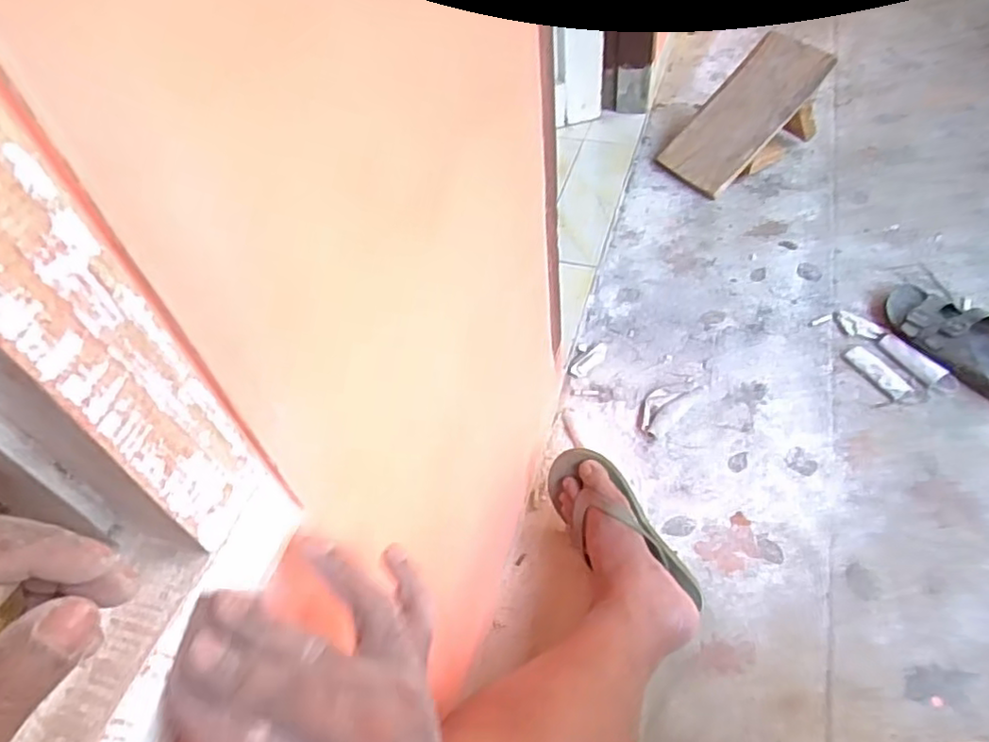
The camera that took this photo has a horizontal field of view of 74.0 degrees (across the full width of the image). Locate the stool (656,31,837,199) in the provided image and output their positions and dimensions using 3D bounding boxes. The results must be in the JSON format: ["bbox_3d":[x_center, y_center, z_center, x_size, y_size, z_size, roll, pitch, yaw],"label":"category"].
[{"bbox_3d":[0.520,-0.513,1.356,0.342,0.125,0.192,-46,53,12],"label":"stool"}]

